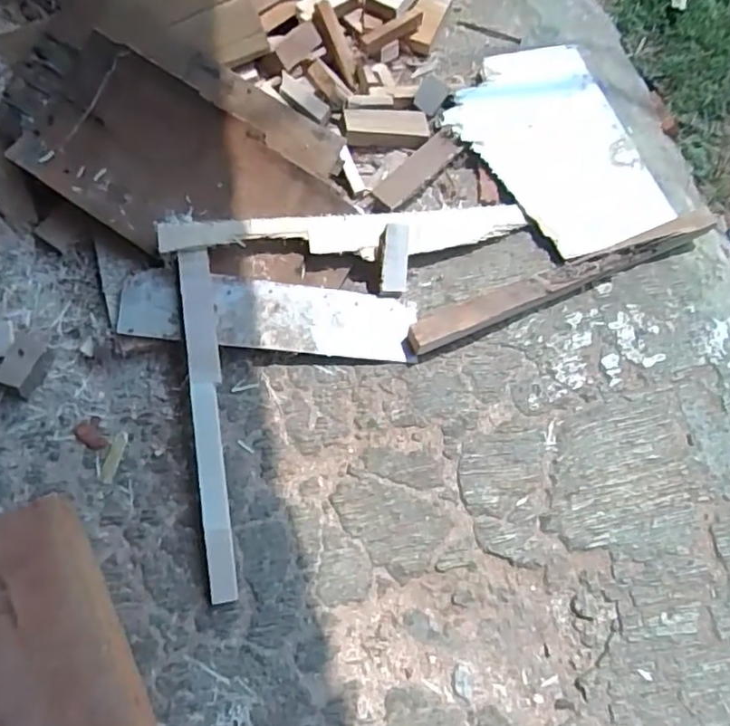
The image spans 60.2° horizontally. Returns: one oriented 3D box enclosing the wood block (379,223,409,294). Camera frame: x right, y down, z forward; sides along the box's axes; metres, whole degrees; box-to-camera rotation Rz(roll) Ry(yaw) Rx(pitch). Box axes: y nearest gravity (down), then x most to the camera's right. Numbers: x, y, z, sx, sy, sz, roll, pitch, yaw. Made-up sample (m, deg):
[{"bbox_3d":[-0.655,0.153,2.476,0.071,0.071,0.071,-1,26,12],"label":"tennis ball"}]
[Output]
[{"bbox_3d":[0.035,-0.124,0.761,0.033,0.084,0.016,2,27,-2],"label":"wood block"}]

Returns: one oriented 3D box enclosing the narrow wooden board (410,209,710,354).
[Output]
[{"bbox_3d":[0.248,-0.105,0.796,0.424,0.045,0.033,-23,70,-11],"label":"narrow wooden board"}]

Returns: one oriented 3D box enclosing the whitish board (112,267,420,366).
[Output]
[{"bbox_3d":[-0.111,-0.056,0.754,0.344,0.013,0.082,6,79,-9],"label":"whitish board"}]

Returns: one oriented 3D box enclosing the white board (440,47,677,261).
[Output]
[{"bbox_3d":[0.262,-0.303,0.882,0.242,0.013,0.330,-20,74,-16],"label":"white board"}]

